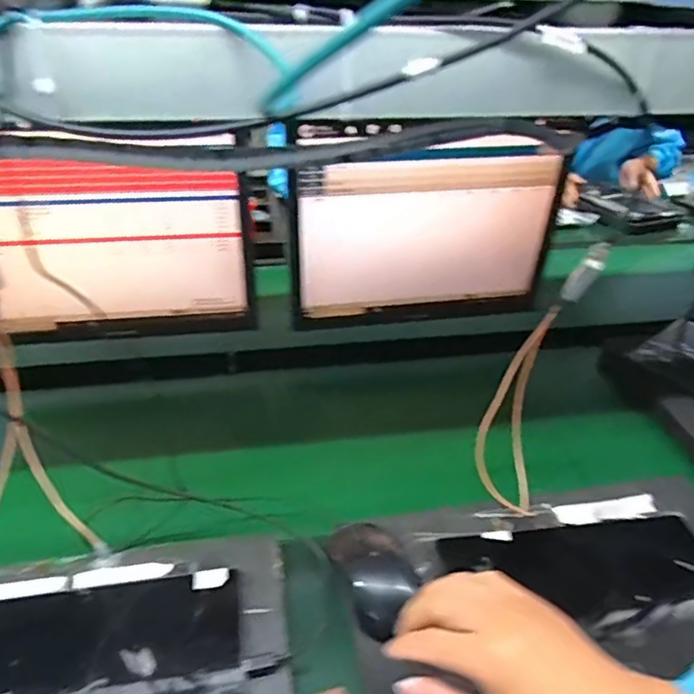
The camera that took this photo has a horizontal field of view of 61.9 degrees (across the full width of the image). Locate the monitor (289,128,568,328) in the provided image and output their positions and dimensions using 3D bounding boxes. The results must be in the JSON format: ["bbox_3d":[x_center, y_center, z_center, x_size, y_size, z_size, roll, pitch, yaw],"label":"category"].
[{"bbox_3d":[0.104,-0.144,0.781,0.358,0.250,0.038,-5,36,-9],"label":"monitor"}]

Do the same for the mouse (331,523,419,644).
[{"bbox_3d":[0.022,0.198,0.511,0.060,0.029,0.089,-20,41,-28],"label":"mouse"}]

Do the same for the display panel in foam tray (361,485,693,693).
[{"bbox_3d":[0.208,0.242,0.497,0.388,0.043,0.239,-6,36,-11],"label":"display panel in foam tray"}]

